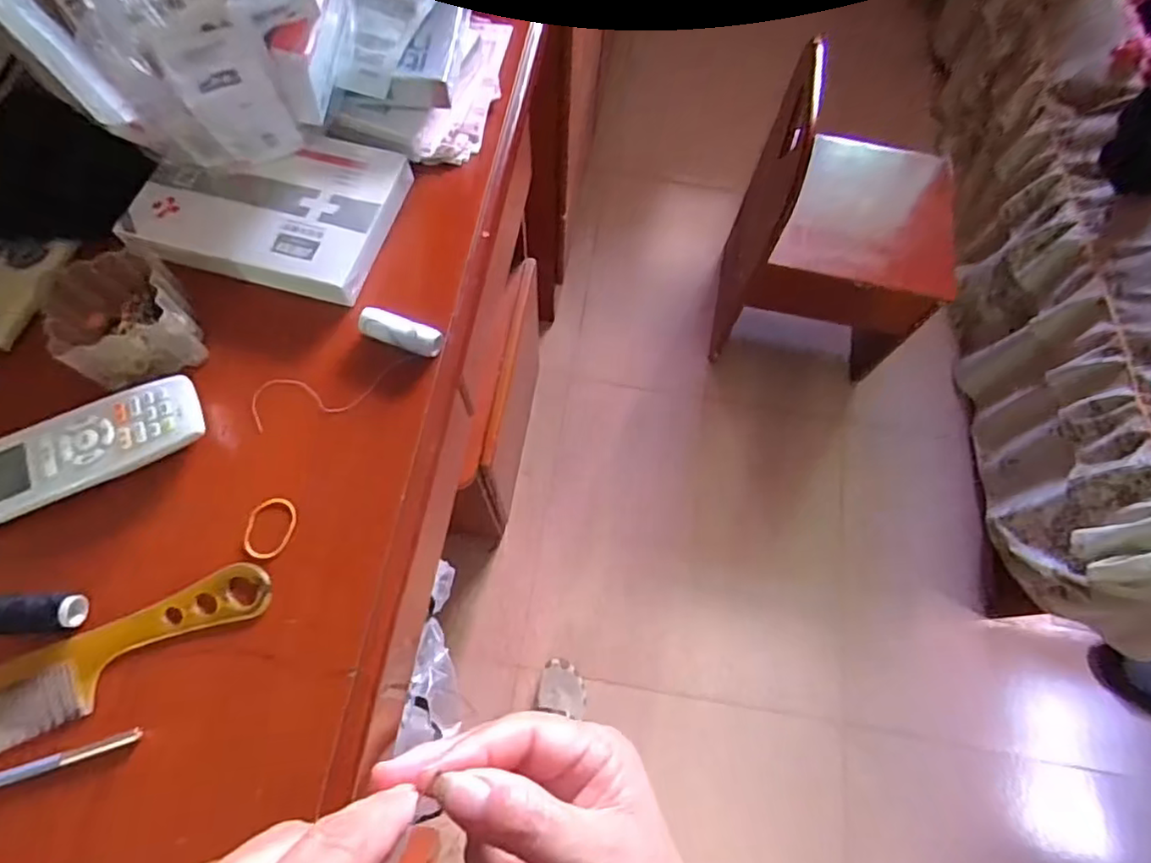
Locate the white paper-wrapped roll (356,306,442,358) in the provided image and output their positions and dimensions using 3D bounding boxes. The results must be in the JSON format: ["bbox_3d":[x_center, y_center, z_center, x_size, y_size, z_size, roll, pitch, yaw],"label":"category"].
[{"bbox_3d":[-0.123,-0.069,0.419,0.058,0.019,0.022,18,69,5],"label":"white paper-wrapped roll"}]

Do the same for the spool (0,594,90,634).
[{"bbox_3d":[-0.318,0.106,0.344,0.060,0.019,0.021,-1,69,-3],"label":"spool"}]

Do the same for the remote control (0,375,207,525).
[{"bbox_3d":[-0.317,0.016,0.376,0.157,0.025,0.054,-21,71,-10],"label":"remote control"}]

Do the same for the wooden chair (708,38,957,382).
[{"bbox_3d":[0.501,-0.404,1.128,0.352,0.490,0.381,9,69,1],"label":"wooden chair"}]

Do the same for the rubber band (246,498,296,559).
[{"bbox_3d":[-0.193,0.060,0.376,0.030,0.004,0.039,1,69,-2],"label":"rubber band"}]

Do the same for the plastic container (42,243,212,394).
[{"bbox_3d":[-0.302,-0.078,0.398,0.070,0.055,0.077,-27,72,-12],"label":"plastic container"}]

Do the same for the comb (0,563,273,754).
[{"bbox_3d":[-0.281,0.137,0.341,0.209,0.004,0.044,-25,72,-11],"label":"comb"}]

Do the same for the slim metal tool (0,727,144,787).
[{"bbox_3d":[-0.311,0.188,0.320,0.146,0.004,0.008,-17,71,-8],"label":"slim metal tool"}]

